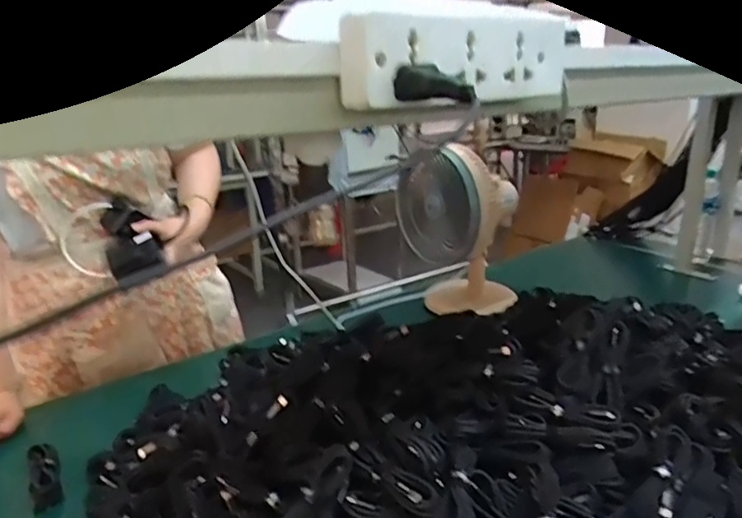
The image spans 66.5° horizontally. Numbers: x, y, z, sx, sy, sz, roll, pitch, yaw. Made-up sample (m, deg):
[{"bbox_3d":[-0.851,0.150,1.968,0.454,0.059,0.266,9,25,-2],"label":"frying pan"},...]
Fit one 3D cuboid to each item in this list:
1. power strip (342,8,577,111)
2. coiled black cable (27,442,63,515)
[{"bbox_3d":[0.061,-0.121,0.350,0.171,0.056,0.026,-13,20,-31],"label":"power strip"},{"bbox_3d":[-0.408,0.271,0.708,0.033,0.032,0.107,-12,20,-29],"label":"coiled black cable"}]

